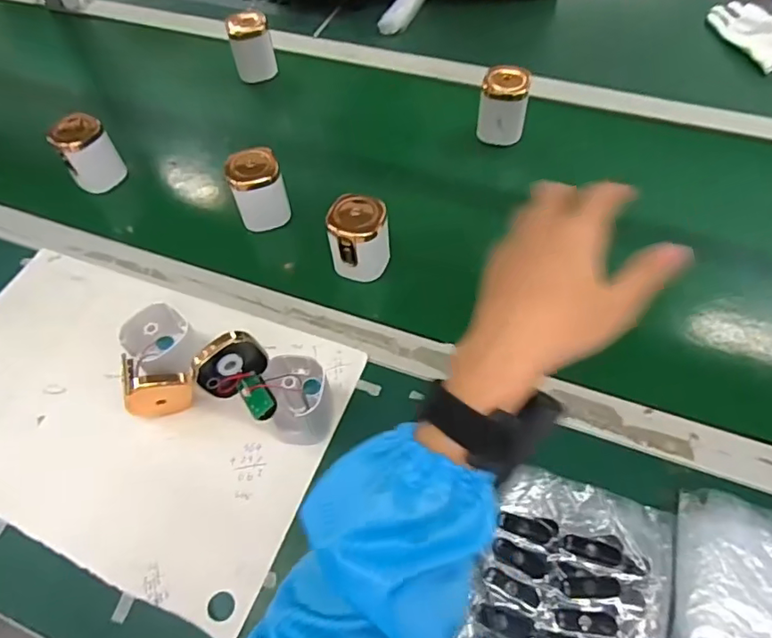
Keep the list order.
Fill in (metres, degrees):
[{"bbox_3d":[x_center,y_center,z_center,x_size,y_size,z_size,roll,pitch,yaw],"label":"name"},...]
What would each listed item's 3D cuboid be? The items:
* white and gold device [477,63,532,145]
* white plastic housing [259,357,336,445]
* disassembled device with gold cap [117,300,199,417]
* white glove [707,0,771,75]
[{"bbox_3d":[0.145,-0.261,0.661,0.055,0.078,0.048,12,59,11],"label":"white and gold device"},{"bbox_3d":[-0.072,0.067,0.454,0.051,0.066,0.059,-10,57,-4],"label":"white plastic housing"},{"bbox_3d":[-0.195,0.039,0.479,0.069,0.067,0.080,-16,58,-7],"label":"disassembled device with gold cap"},{"bbox_3d":[0.537,-0.413,0.777,0.084,0.019,0.172,-11,57,-4],"label":"white glove"}]

